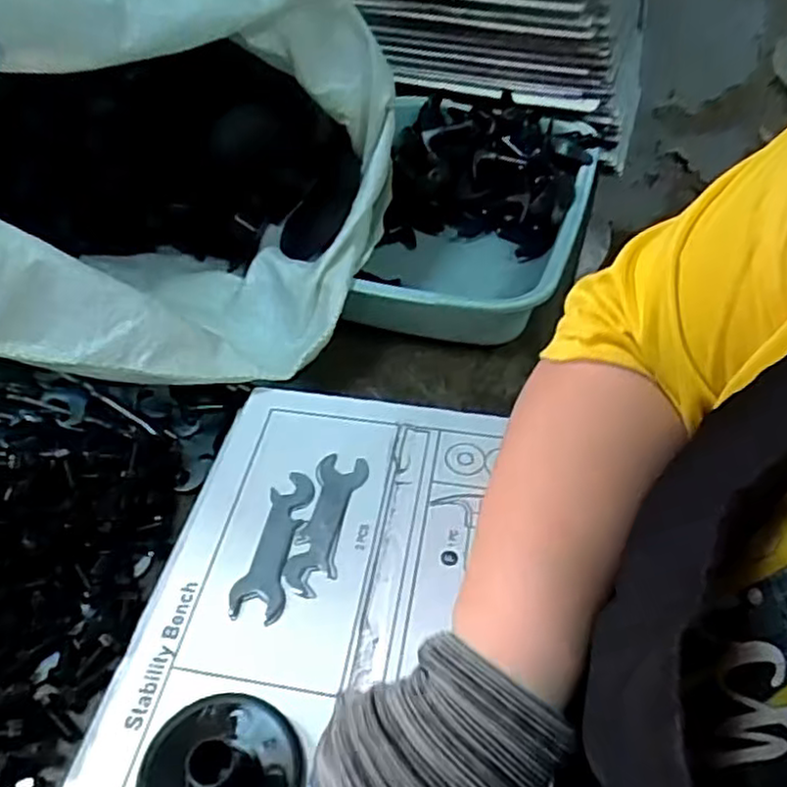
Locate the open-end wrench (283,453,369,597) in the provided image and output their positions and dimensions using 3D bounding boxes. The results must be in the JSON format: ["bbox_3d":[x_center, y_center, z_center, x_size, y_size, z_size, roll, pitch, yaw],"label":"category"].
[{"bbox_3d":[-0.039,0.075,0.418,0.030,0.005,0.094,7,46,7],"label":"open-end wrench"}]

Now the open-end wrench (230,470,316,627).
[{"bbox_3d":[-0.066,0.083,0.402,0.028,0.004,0.092,8,47,8],"label":"open-end wrench"}]

